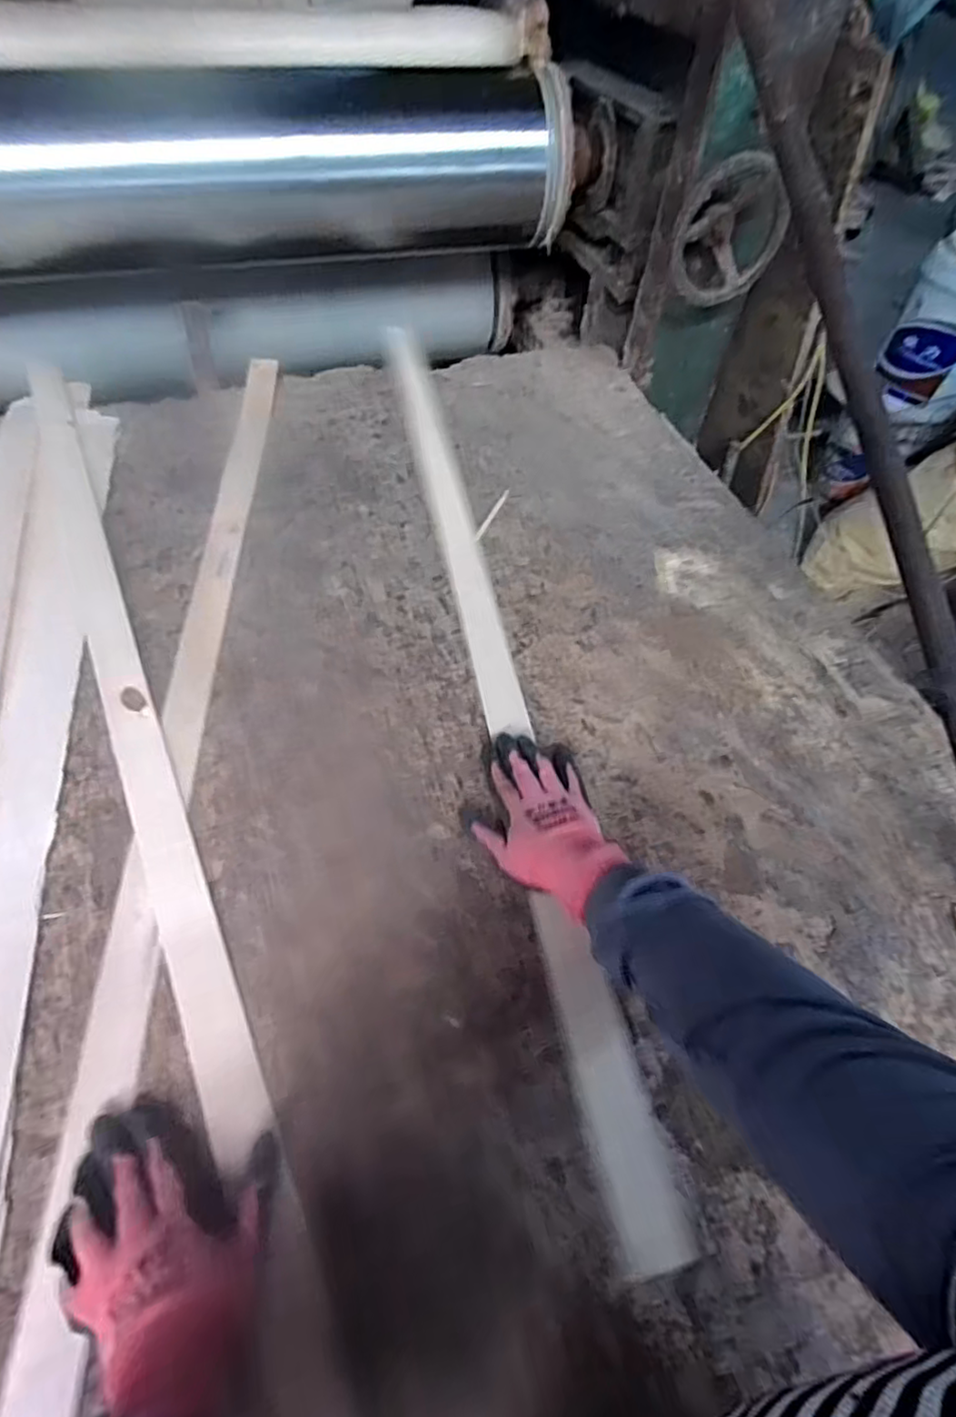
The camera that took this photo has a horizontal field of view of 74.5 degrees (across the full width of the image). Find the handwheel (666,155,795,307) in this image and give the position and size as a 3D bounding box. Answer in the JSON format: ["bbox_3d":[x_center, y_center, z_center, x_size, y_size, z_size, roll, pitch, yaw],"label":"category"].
[{"bbox_3d":[0.330,-0.633,0.832,0.160,0.153,0.050,-14,56,-13],"label":"handwheel"}]

